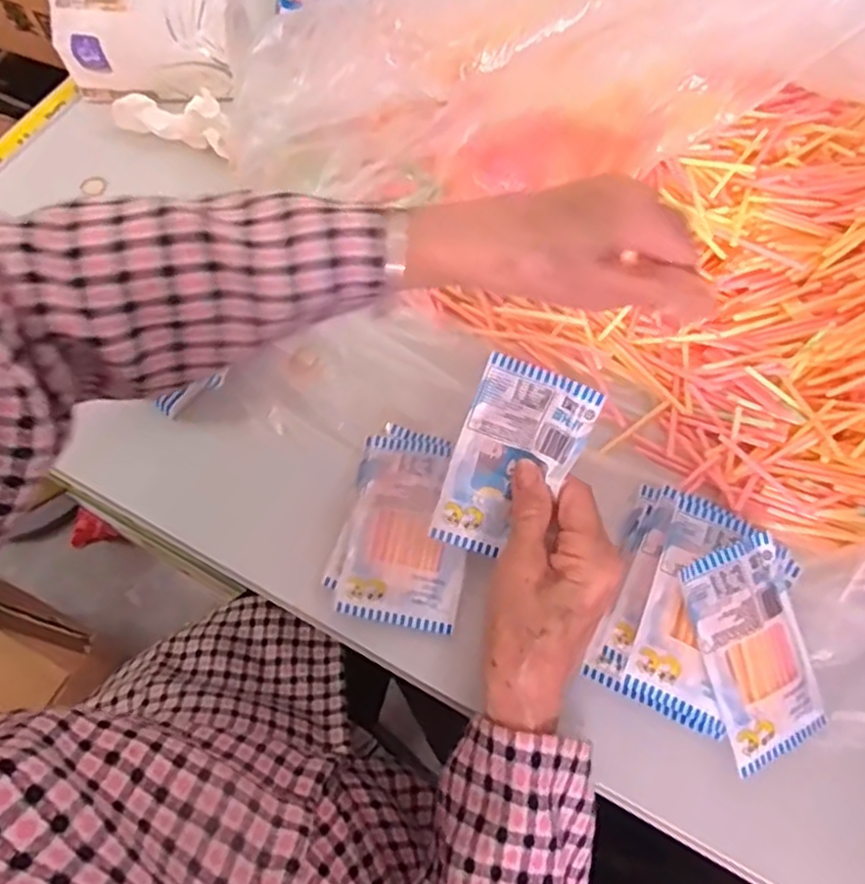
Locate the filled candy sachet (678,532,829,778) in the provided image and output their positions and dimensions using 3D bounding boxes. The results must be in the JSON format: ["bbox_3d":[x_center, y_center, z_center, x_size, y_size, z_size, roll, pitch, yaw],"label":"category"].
[{"bbox_3d":[0.163,0.104,0.344,0.063,0.006,0.102,-14,85,-22],"label":"filled candy sachet"}]

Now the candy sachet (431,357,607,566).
[{"bbox_3d":[0.040,0.011,0.359,0.061,0.013,0.101,24,93,17],"label":"candy sachet"}]

